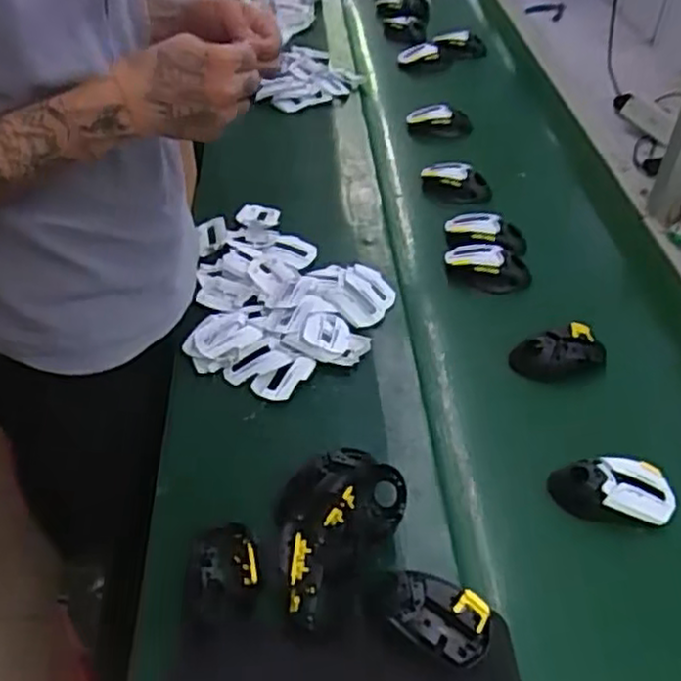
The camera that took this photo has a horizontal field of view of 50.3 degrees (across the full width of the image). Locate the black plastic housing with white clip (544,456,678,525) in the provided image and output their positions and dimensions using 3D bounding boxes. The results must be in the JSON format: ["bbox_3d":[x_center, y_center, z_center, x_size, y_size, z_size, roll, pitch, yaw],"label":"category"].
[{"bbox_3d":[0.281,0.166,0.762,0.125,0.068,0.070,4,44,3],"label":"black plastic housing with white clip"}]

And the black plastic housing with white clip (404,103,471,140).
[{"bbox_3d":[0.190,-0.415,1.405,0.124,0.080,0.034,13,45,12],"label":"black plastic housing with white clip"}]

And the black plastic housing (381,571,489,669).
[{"bbox_3d":[0.080,0.239,0.631,0.099,0.027,0.057,29,50,26],"label":"black plastic housing"}]

